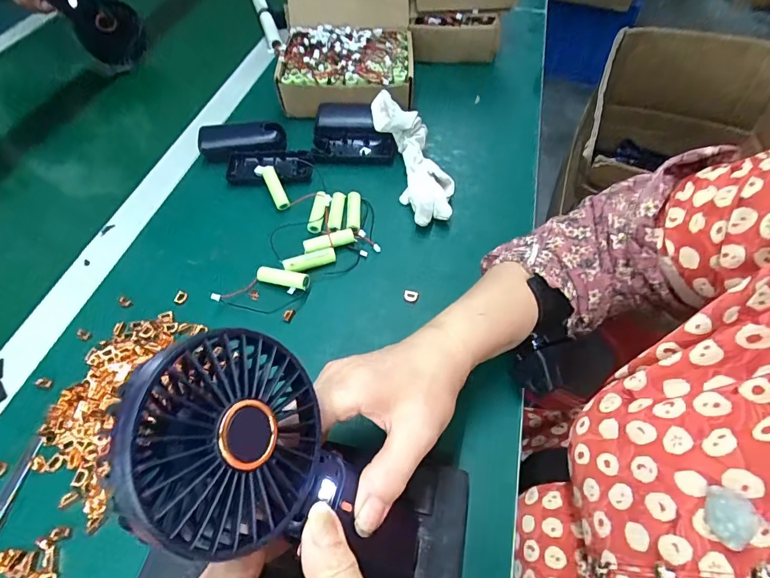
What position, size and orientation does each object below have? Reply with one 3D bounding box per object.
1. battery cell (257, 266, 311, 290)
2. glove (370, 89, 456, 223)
[{"bbox_3d":[-0.093,-0.011,0.398,0.051,0.014,0.014,13,56,14],"label":"battery cell"},{"bbox_3d":[0.030,-0.143,0.462,0.052,0.027,0.165,-18,71,-8],"label":"glove"}]

